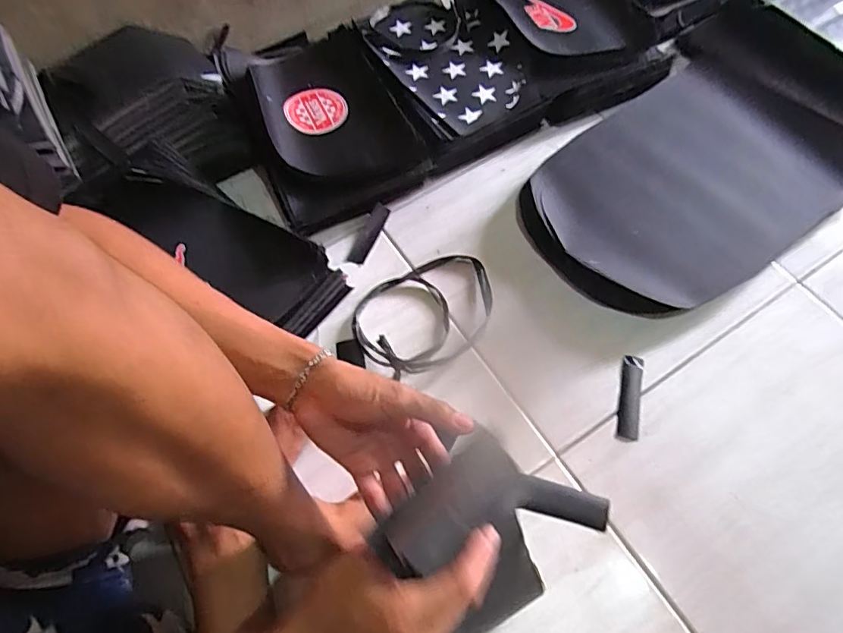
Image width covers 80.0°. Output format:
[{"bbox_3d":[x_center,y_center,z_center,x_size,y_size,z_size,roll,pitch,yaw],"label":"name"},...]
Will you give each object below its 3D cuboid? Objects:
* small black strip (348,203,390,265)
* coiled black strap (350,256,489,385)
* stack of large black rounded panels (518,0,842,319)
[{"bbox_3d":[-0.073,-0.117,0.712,0.027,0.006,0.099,21,66,13],"label":"small black strip"},{"bbox_3d":[0.009,-0.003,0.641,0.189,0.019,0.144,-26,65,-9],"label":"coiled black strap"},{"bbox_3d":[0.396,-0.215,0.700,0.524,0.070,0.317,-39,68,-15],"label":"stack of large black rounded panels"}]

